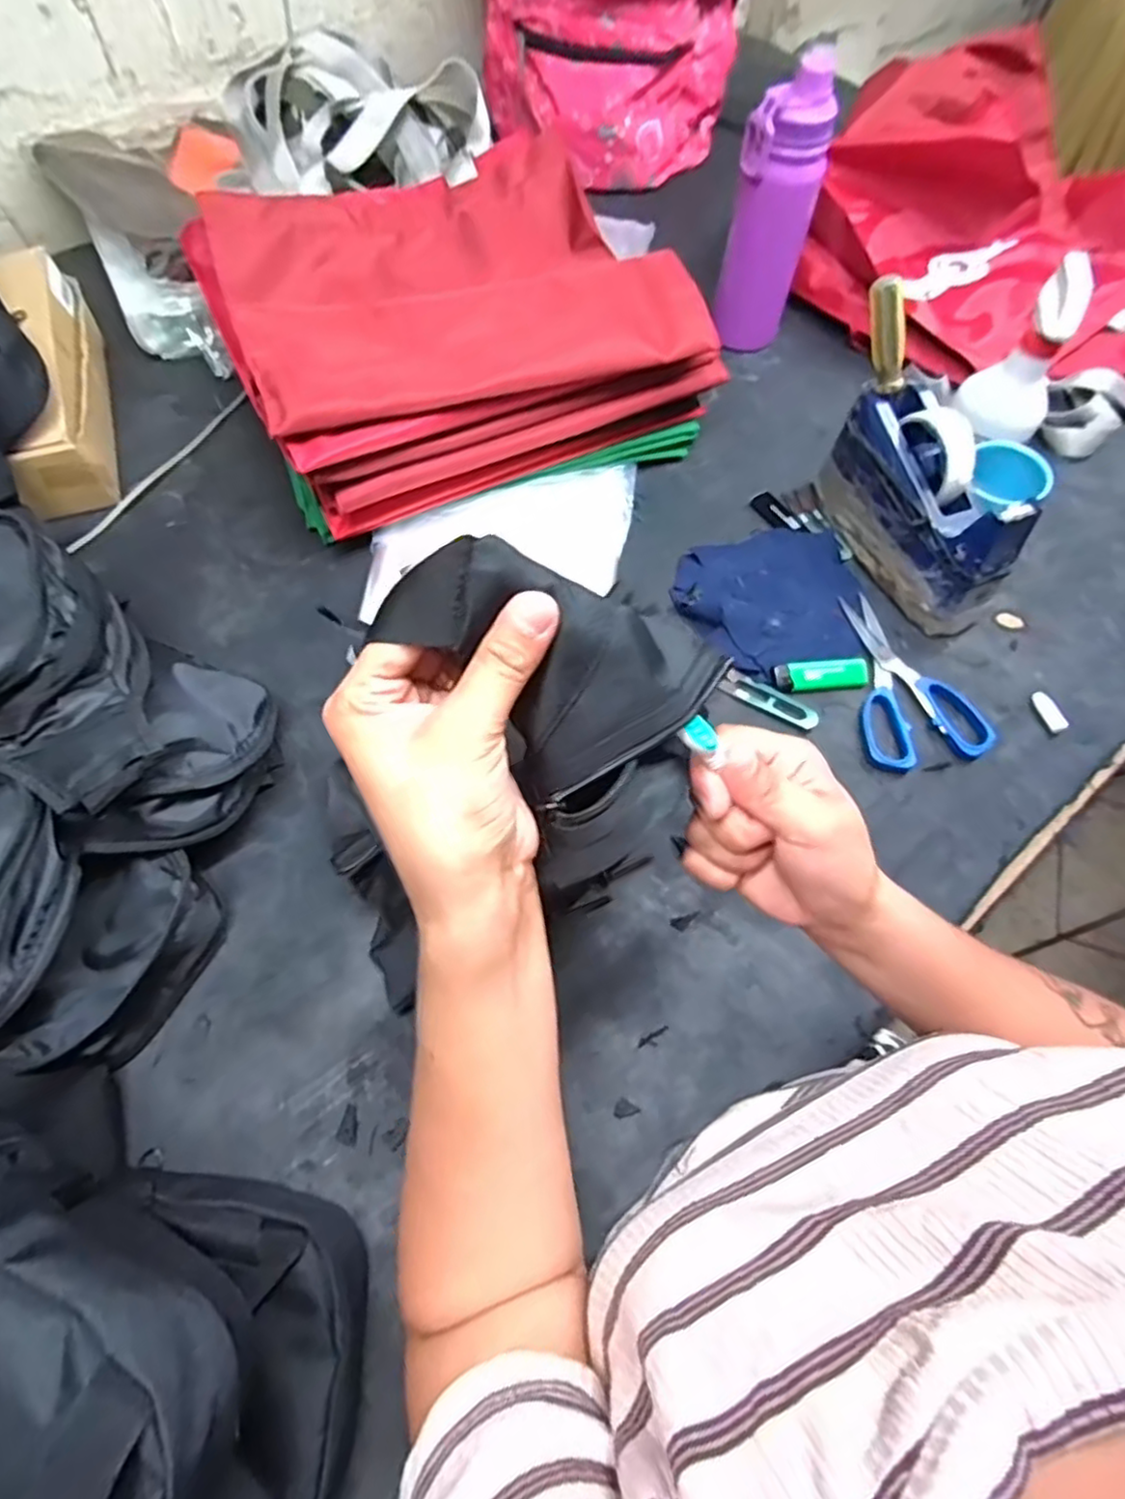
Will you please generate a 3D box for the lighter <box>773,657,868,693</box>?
[{"bbox_3d":[0.221,-0.064,0.564,0.080,0.010,0.025,-6,64,-5],"label":"lighter"}]

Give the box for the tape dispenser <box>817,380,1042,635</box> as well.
[{"bbox_3d":[0.316,-0.217,0.581,0.065,0.123,0.190,-19,66,-10],"label":"tape dispenser"}]

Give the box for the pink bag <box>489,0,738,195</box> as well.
[{"bbox_3d":[0.059,-0.899,0.828,0.326,0.255,0.162,1,64,-1],"label":"pink bag"}]

